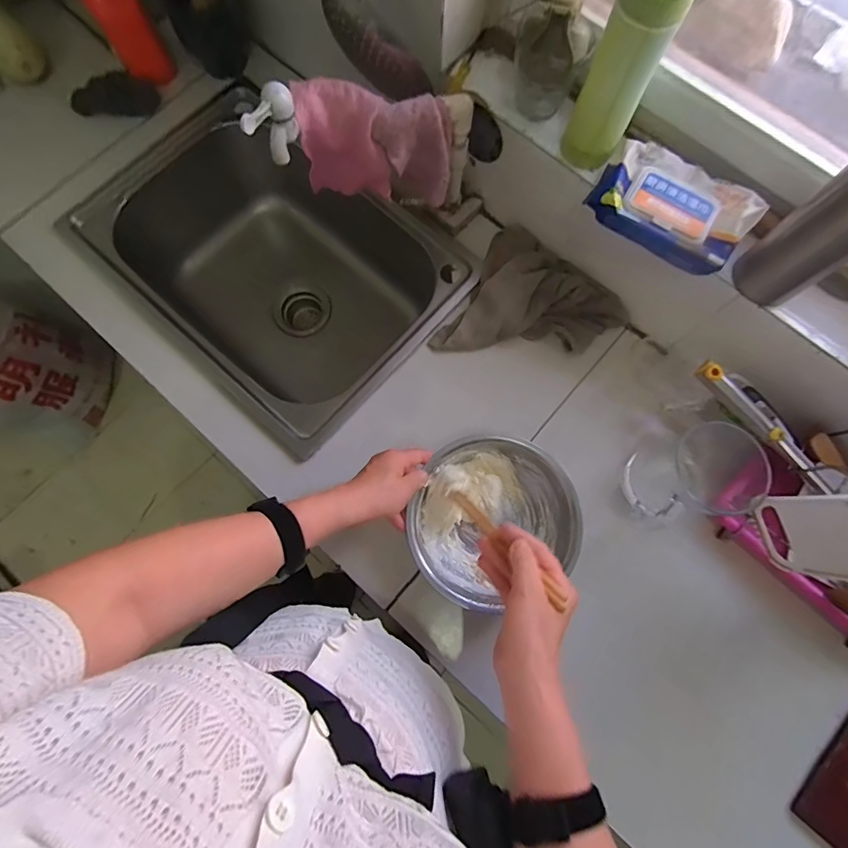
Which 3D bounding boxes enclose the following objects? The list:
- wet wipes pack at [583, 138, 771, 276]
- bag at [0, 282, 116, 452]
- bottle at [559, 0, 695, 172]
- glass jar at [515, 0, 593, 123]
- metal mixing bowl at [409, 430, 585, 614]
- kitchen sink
[{"bbox_3d":[0.278,-0.245,0.510,0.166,0.033,0.105,29,78,5],"label":"wet wipes pack"},{"bbox_3d":[-1.151,-0.164,1.259,0.404,0.393,0.386,21,77,4],"label":"bag"},{"bbox_3d":[0.201,-0.357,0.463,0.061,0.185,0.064,28,78,5],"label":"bottle"},{"bbox_3d":[0.141,-0.412,0.514,0.074,0.124,0.082,13,77,2],"label":"glass jar"},{"bbox_3d":[0.081,0.117,0.571,0.199,0.079,0.181,0,77,-1],"label":"metal mixing bowl"},{"bbox_3d":[-0.233,-0.235,0.797,0.556,0.272,0.399,40,79,8],"label":"kitchen sink"}]

